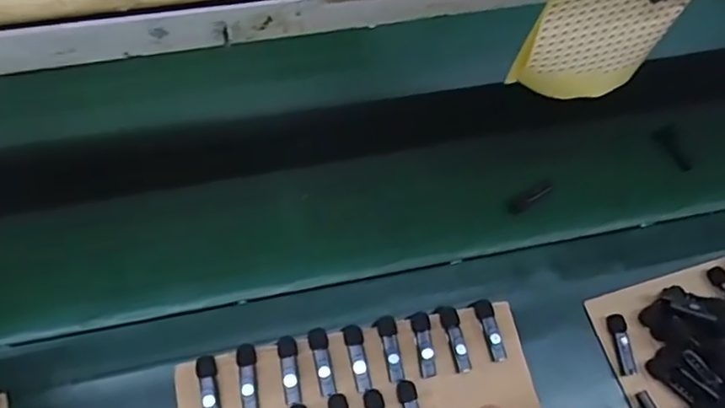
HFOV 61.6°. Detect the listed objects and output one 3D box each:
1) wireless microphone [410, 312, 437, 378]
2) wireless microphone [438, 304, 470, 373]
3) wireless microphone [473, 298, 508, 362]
[{"bbox_3d":[0.063,0.142,0.621,0.019,0.013,0.063,-4,63,-6],"label":"wireless microphone"},{"bbox_3d":[0.097,0.139,0.630,0.022,0.011,0.069,-9,64,-9],"label":"wireless microphone"},{"bbox_3d":[0.134,0.131,0.638,0.018,0.012,0.066,-13,64,-10],"label":"wireless microphone"}]

